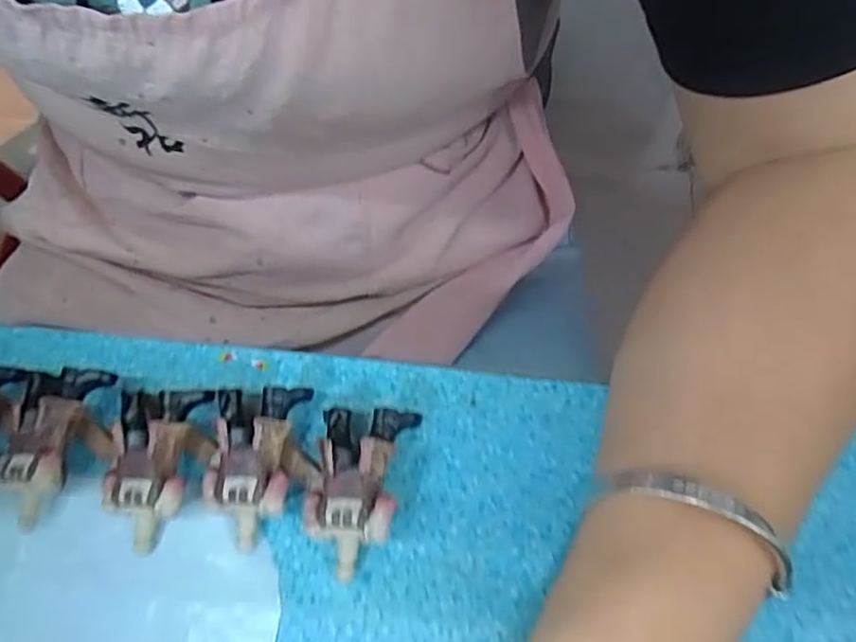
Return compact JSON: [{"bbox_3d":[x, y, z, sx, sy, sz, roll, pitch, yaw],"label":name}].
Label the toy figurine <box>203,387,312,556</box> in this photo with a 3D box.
[{"bbox_3d":[-0.067,0.054,0.238,0.034,0.022,0.057,6,66,5],"label":"toy figurine"}]

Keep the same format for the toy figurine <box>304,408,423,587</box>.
[{"bbox_3d":[-0.026,0.062,0.232,0.033,0.024,0.059,7,66,6],"label":"toy figurine"}]

